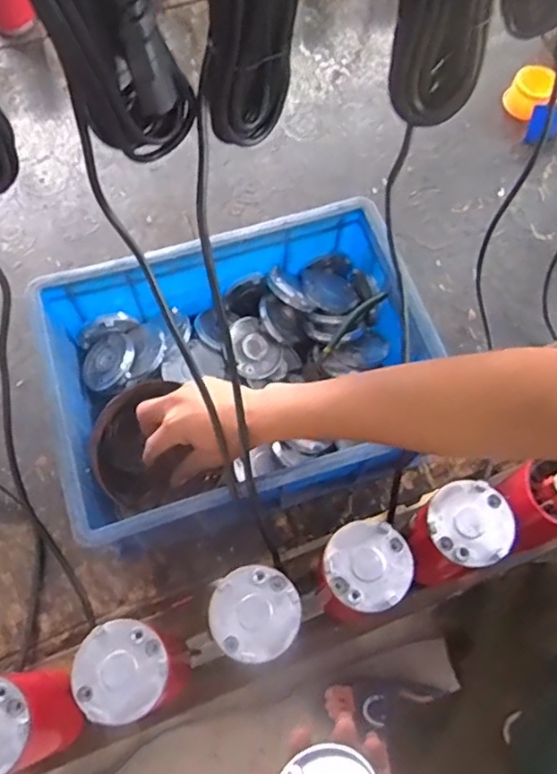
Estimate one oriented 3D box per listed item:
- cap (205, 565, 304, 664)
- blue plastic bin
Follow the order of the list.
[{"bbox_3d":[-0.019,0.188,0.495,0.073,0.009,0.072,0,69,-1],"label":"cap"},{"bbox_3d":[-0.039,-0.013,0.681,0.390,0.153,0.296,-16,69,-8],"label":"blue plastic bin"}]

